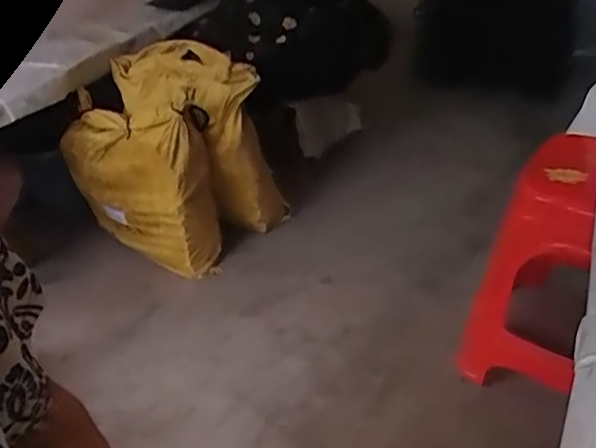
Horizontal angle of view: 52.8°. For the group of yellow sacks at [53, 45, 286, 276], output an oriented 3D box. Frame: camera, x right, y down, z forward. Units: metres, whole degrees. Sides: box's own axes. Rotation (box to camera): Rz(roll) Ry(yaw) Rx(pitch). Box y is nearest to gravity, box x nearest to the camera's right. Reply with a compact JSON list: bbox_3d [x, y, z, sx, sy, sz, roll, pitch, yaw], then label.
[{"bbox_3d":[-0.359,-0.195,1.713,0.408,0.518,0.474,23,44,37],"label":"group of yellow sacks"}]

